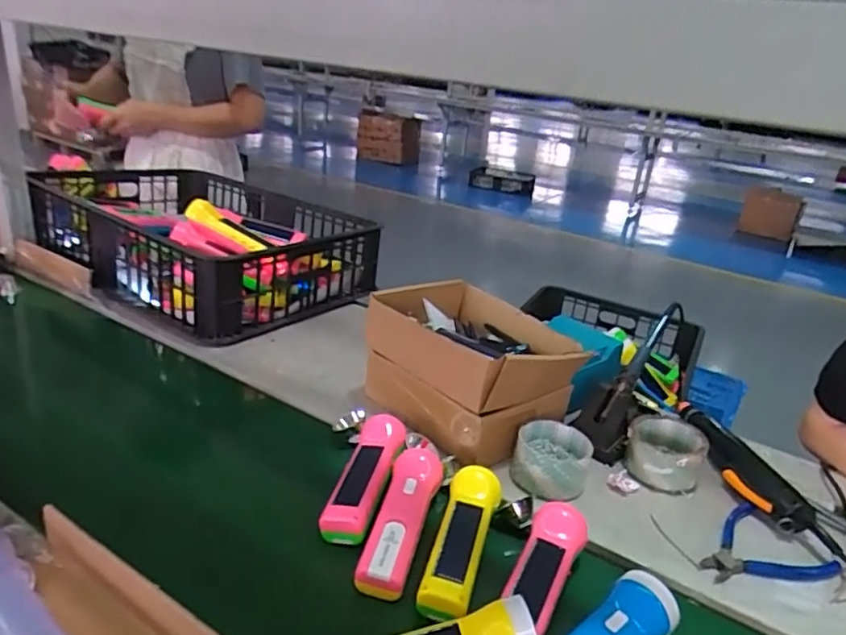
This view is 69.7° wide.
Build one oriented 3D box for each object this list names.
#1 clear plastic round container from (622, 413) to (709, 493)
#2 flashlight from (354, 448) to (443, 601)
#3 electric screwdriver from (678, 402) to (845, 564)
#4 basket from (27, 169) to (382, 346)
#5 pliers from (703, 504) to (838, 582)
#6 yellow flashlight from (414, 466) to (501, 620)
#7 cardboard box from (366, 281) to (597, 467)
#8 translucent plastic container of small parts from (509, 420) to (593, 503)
[{"bbox_3d":[0.287,0.159,0.723,0.088,0.047,0.090,19,28,20],"label":"clear plastic round container"},{"bbox_3d":[-0.015,0.188,0.578,0.052,0.034,0.165,13,26,8],"label":"flashlight"},{"bbox_3d":[0.368,0.176,0.709,0.064,0.031,0.259,1,27,-16],"label":"electric screwdriver"},{"bbox_3d":[-0.429,-0.179,1.158,0.651,0.156,0.446,24,30,29],"label":"basket"},{"bbox_3d":[0.335,0.236,0.603,0.133,0.012,0.102,-11,32,-35],"label":"pliers"},{"bbox_3d":[0.037,0.198,0.562,0.050,0.038,0.168,15,26,12],"label":"yellow flashlight"},{"bbox_3d":[0.069,0.057,0.780,0.215,0.138,0.226,-13,33,-37],"label":"cardboard box"},{"bbox_3d":[0.143,0.161,0.678,0.082,0.049,0.091,17,27,16],"label":"translucent plastic container of small parts"}]

